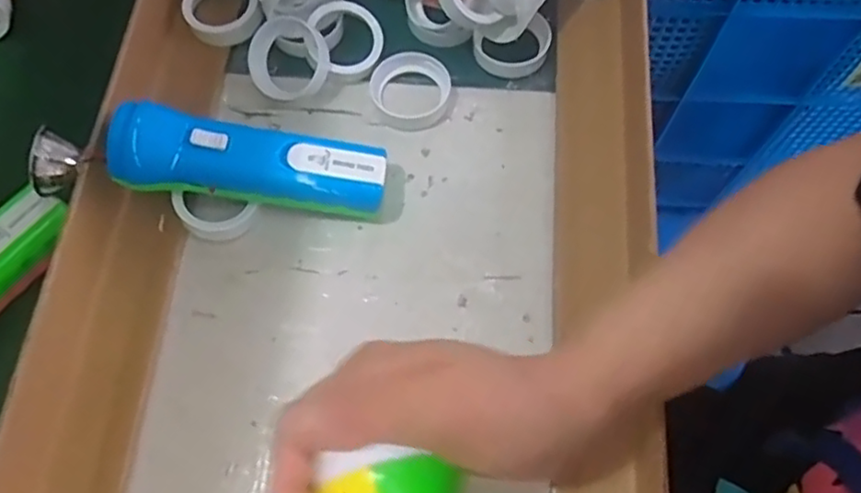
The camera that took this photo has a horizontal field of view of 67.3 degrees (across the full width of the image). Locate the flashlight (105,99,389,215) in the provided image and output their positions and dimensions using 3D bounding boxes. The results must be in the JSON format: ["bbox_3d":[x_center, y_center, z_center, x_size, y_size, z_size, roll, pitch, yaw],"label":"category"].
[{"bbox_3d":[-0.107,-0.048,0.397,0.159,0.057,0.047,4,69,1],"label":"flashlight"}]

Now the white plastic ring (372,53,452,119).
[{"bbox_3d":[-0.013,-0.110,0.444,0.053,0.019,0.045,12,69,2],"label":"white plastic ring"}]

